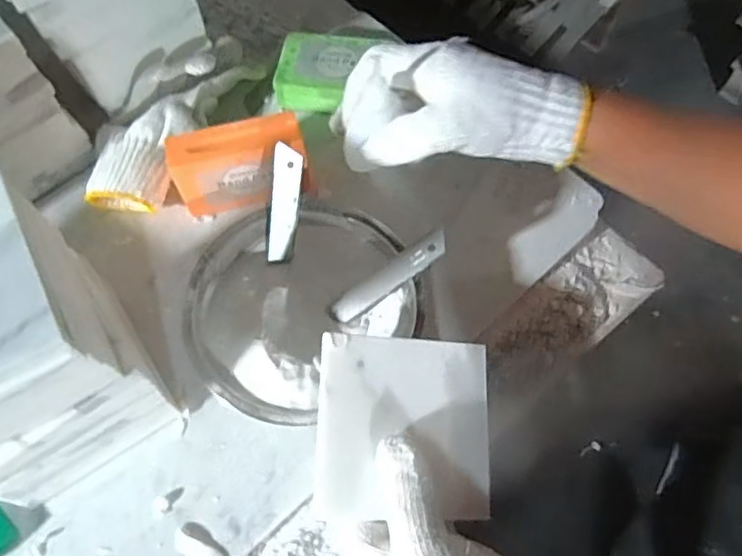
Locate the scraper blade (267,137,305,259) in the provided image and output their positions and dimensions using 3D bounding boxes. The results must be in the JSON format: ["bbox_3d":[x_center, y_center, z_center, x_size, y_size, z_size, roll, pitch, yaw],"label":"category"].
[{"bbox_3d":[-0.057,-0.048,0.389,0.019,0.080,0.005,9,28,-2],"label":"scraper blade"}]

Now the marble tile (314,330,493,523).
[{"bbox_3d":[0.020,0.083,0.338,0.101,0.004,0.098,6,74,-14],"label":"marble tile"}]

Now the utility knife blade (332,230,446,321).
[{"bbox_3d":[0.012,0.000,0.390,0.089,0.008,0.018,-36,67,13],"label":"utility knife blade"}]

